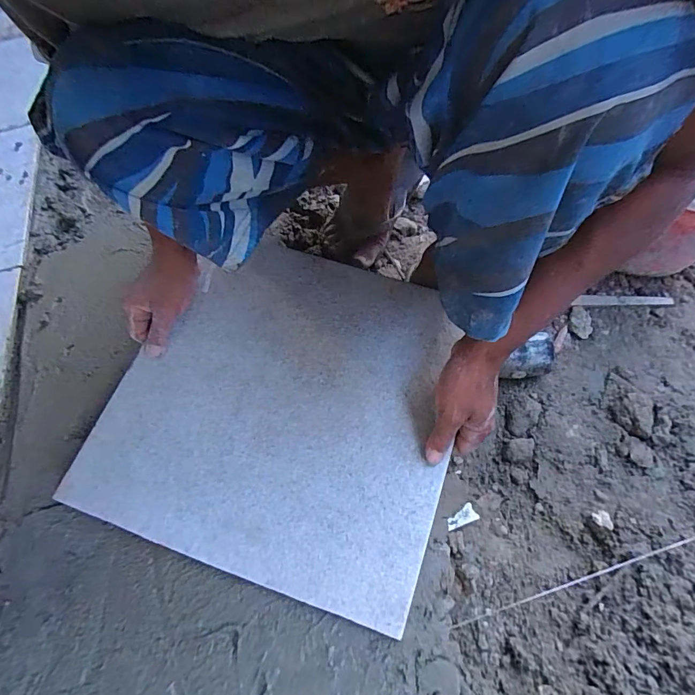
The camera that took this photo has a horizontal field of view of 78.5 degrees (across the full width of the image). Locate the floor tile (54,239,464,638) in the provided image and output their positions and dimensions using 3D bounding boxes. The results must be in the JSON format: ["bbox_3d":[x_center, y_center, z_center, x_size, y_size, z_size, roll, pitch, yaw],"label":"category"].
[{"bbox_3d":[-0.070,0.055,0.504,0.385,0.006,0.374,18,69,10],"label":"floor tile"}]

